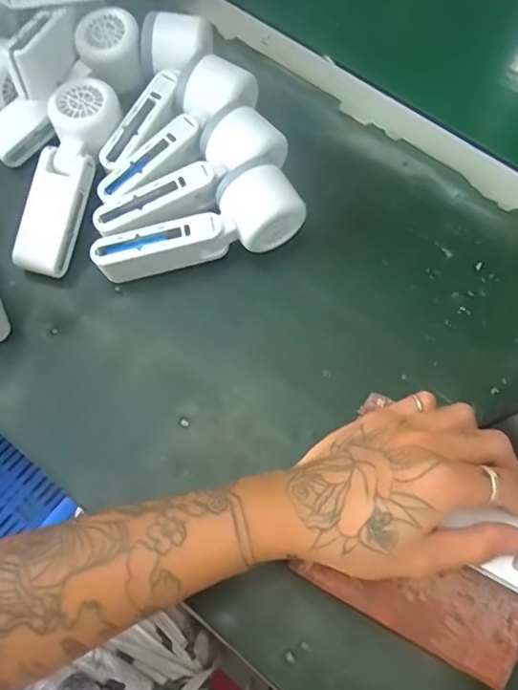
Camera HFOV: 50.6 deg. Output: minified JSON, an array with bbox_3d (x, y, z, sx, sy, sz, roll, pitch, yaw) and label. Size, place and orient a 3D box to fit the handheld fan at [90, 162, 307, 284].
[{"bbox_3d":[-0.045,-0.084,0.432,0.159,0.063,0.051,-26,72,-9],"label":"handheld fan"}]

